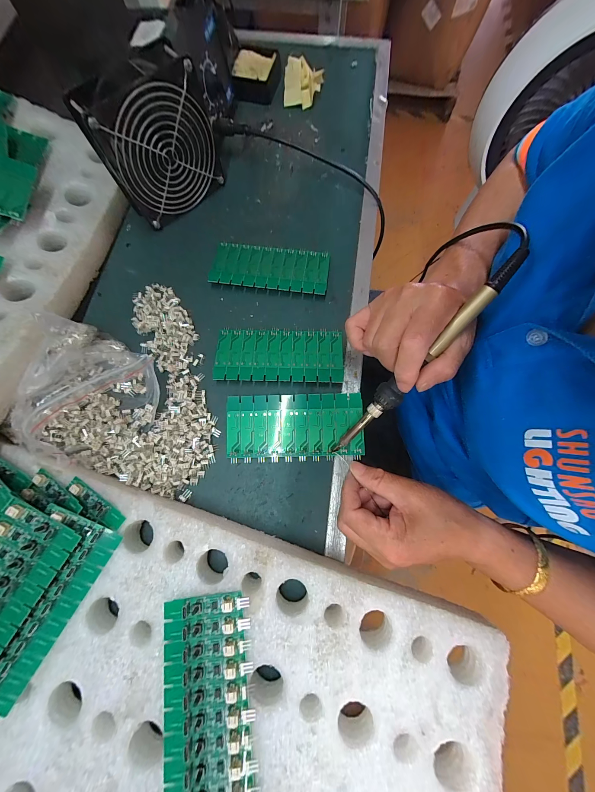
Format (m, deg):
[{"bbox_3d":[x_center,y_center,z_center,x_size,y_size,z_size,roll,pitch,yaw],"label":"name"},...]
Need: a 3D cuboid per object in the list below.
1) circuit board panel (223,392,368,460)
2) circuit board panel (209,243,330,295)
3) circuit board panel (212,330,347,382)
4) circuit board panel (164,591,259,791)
[{"bbox_3d":[-0.003,0.030,0.272,0.137,0.013,0.061,-2,73,1],"label":"circuit board panel"},{"bbox_3d":[-0.032,-0.154,0.318,0.137,0.010,0.061,5,75,1],"label":"circuit board panel"},{"bbox_3d":[-0.020,-0.046,0.290,0.138,0.004,0.062,1,75,0],"label":"circuit board panel"},{"bbox_3d":[-0.066,0.227,0.193,0.066,0.010,0.137,-7,75,-2],"label":"circuit board panel"}]

